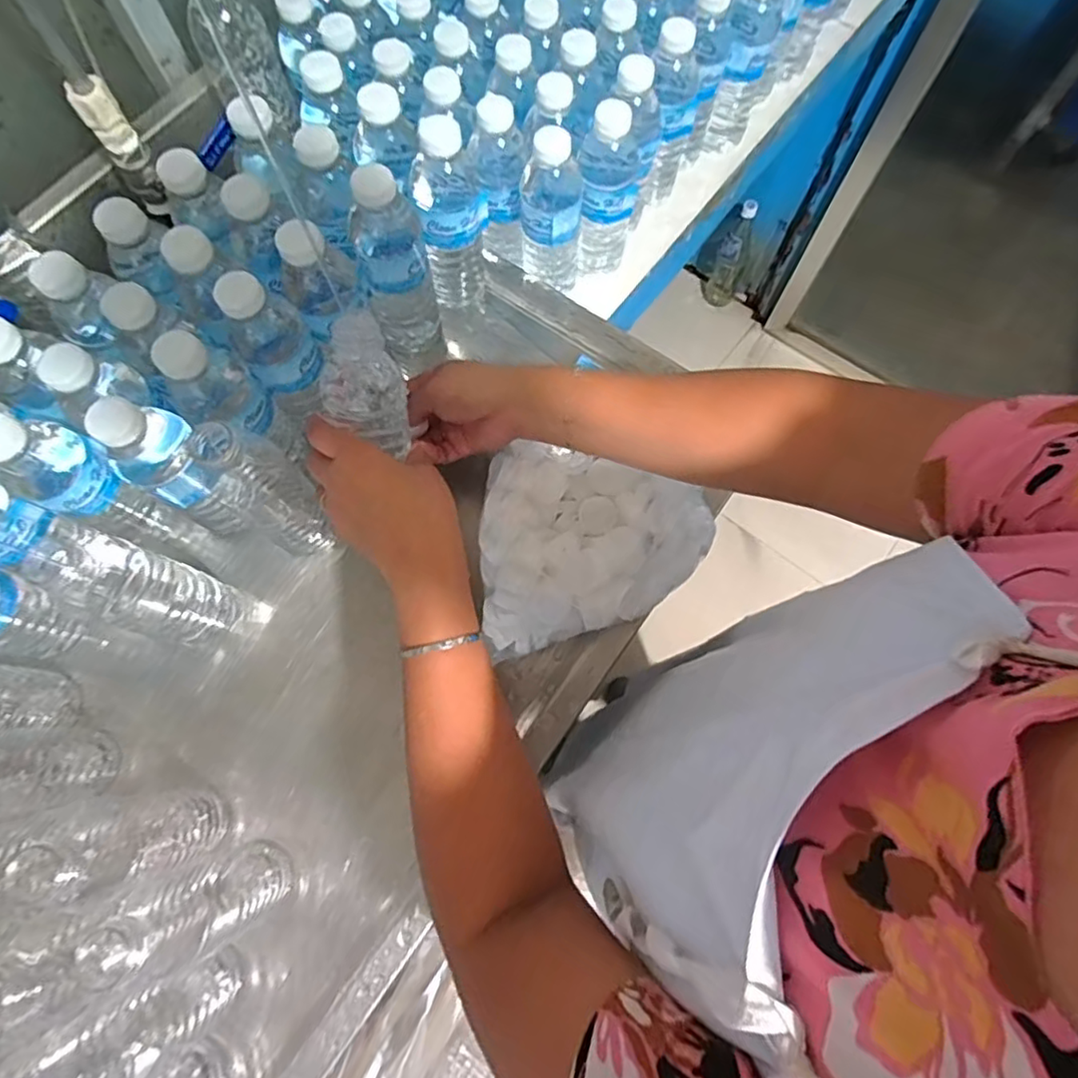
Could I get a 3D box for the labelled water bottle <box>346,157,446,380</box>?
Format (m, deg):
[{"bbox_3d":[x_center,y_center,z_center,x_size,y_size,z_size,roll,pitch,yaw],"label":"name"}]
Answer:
[{"bbox_3d":[-0.121,-0.222,0.522,0.058,0.196,0.051,-17,73,-5],"label":"labelled water bottle"}]

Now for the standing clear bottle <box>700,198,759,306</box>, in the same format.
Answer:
[{"bbox_3d":[0.479,-0.708,1.491,0.088,0.309,0.107,21,74,7],"label":"standing clear bottle"}]

